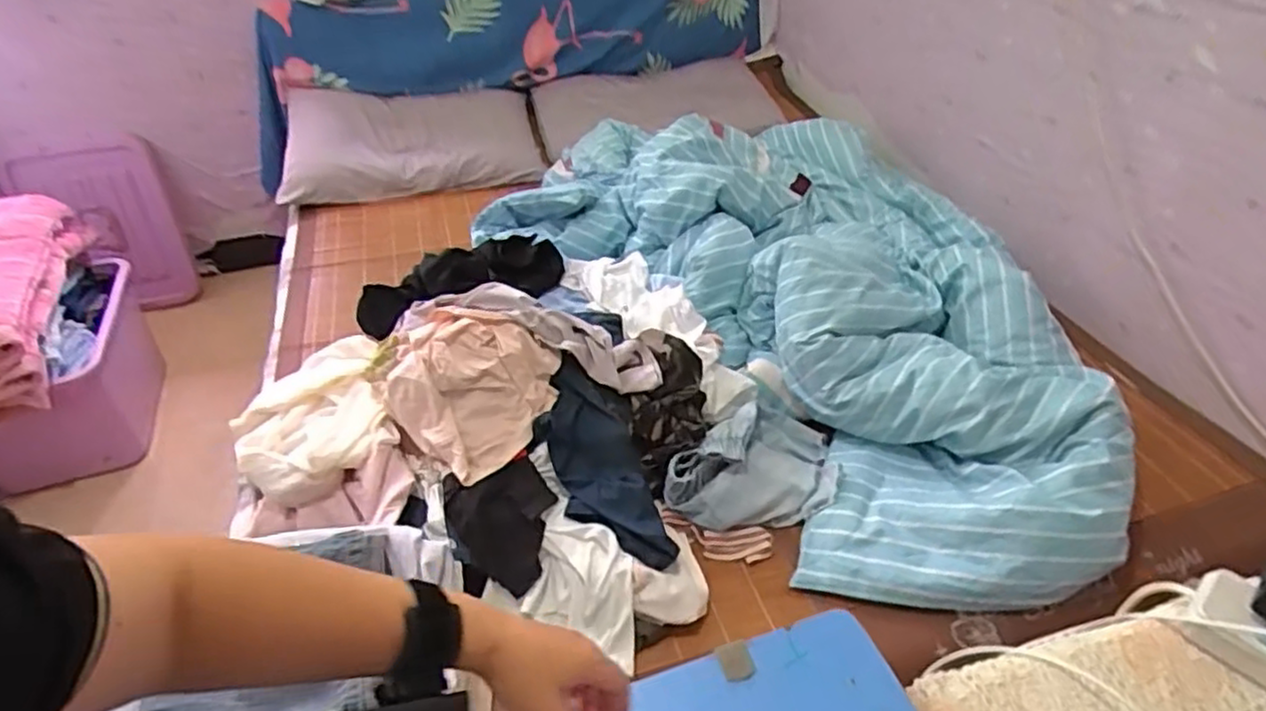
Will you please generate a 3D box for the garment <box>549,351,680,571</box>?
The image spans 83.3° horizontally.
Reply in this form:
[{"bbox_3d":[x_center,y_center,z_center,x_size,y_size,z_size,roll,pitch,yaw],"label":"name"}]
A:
[{"bbox_3d":[-0.044,0.155,1.034,0.139,0.065,0.341,-16,58,-15],"label":"garment"}]

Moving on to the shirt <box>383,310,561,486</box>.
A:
[{"bbox_3d":[-0.252,0.038,1.086,0.260,0.130,0.213,30,50,31],"label":"shirt"}]

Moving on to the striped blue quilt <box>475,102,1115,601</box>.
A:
[{"bbox_3d":[0.299,-0.178,1.366,0.791,0.221,1.378,-23,45,-22],"label":"striped blue quilt"}]

